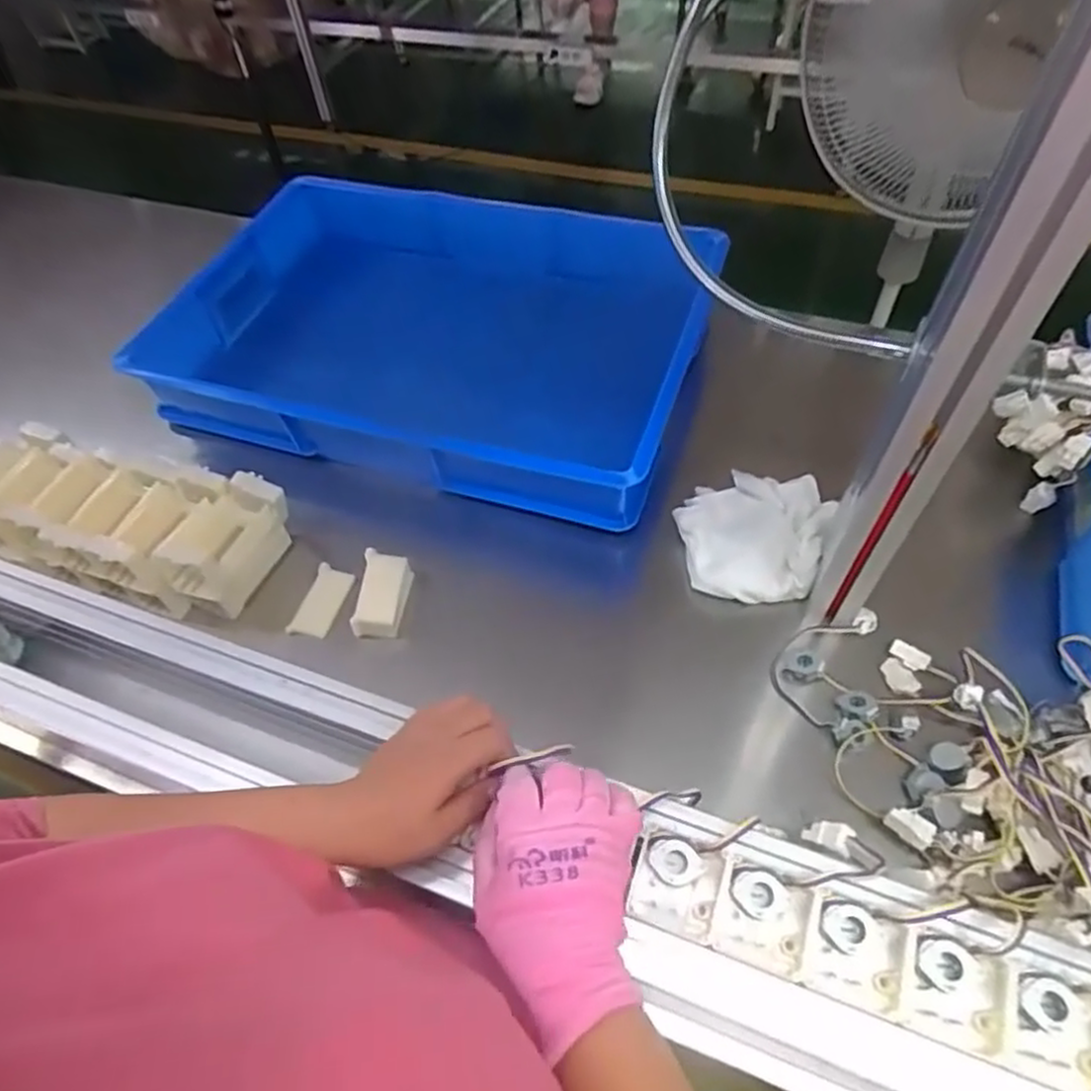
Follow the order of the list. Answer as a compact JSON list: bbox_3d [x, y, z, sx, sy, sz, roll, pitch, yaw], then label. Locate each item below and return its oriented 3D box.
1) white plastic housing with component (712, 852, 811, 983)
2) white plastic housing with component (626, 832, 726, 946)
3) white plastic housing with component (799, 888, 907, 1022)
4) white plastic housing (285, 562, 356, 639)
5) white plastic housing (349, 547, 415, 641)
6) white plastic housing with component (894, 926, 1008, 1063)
[{"bbox_3d":[0.122,0.211,0.405,0.051,0.014,0.046,19,59,16],"label":"white plastic housing with component"},{"bbox_3d":[0.077,0.199,0.417,0.048,0.013,0.049,13,58,13],"label":"white plastic housing with component"},{"bbox_3d":[0.169,0.224,0.392,0.050,0.017,0.049,16,59,15],"label":"white plastic housing with component"},{"bbox_3d":[-0.216,0.053,0.688,0.036,0.016,0.075,11,57,11],"label":"white plastic housing"},{"bbox_3d":[-0.152,0.047,0.671,0.043,0.032,0.073,5,56,7],"label":"white plastic housing"},{"bbox_3d":[0.217,0.239,0.381,0.047,0.018,0.046,16,58,14],"label":"white plastic housing with component"}]

